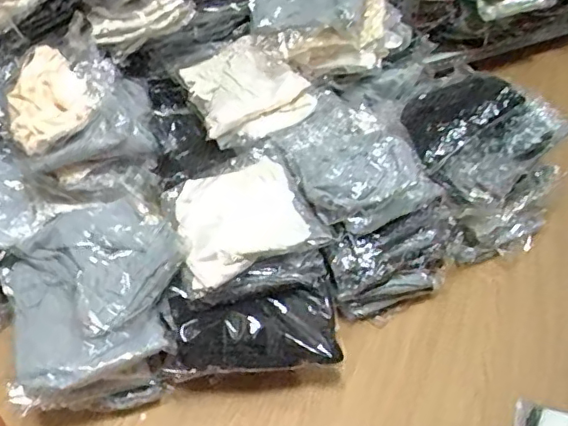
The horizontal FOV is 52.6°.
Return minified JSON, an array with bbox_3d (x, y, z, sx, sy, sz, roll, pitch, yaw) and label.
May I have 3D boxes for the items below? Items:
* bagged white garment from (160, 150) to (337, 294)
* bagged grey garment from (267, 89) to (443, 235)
[{"bbox_3d":[-0.069,0.003,0.932,0.226,0.065,0.249,-14,48,-11],"label":"bagged white garment"},{"bbox_3d":[0.105,-0.099,0.979,0.219,0.079,0.302,-25,51,-20],"label":"bagged grey garment"}]

